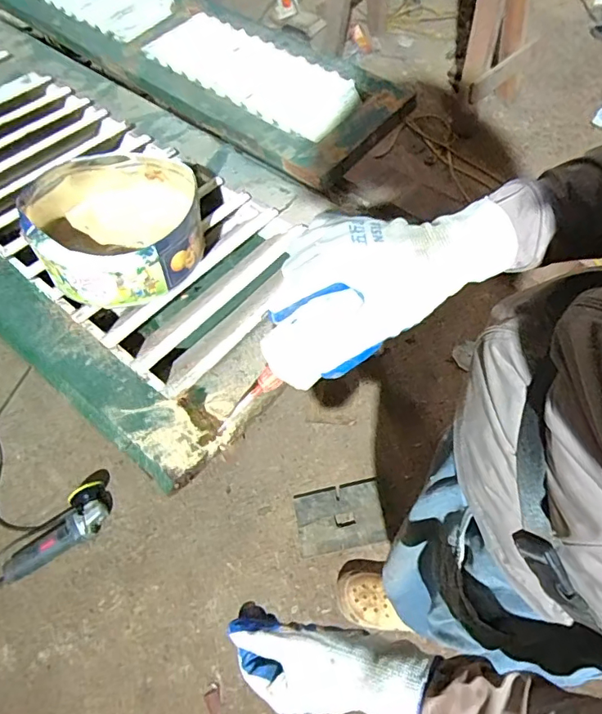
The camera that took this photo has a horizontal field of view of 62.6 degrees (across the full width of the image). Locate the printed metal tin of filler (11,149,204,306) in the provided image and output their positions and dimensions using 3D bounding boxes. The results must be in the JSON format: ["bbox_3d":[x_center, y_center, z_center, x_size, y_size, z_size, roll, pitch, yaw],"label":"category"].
[{"bbox_3d":[-0.176,-0.121,0.466,0.160,0.060,0.146,-7,62,-1],"label":"printed metal tin of filler"}]

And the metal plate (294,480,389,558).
[{"bbox_3d":[0.097,0.403,1.244,0.212,0.015,0.151,-11,59,-2],"label":"metal plate"}]

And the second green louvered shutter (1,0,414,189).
[{"bbox_3d":[-0.355,-0.731,1.061,1.245,0.066,0.280,34,69,19],"label":"second green louvered shutter"}]

